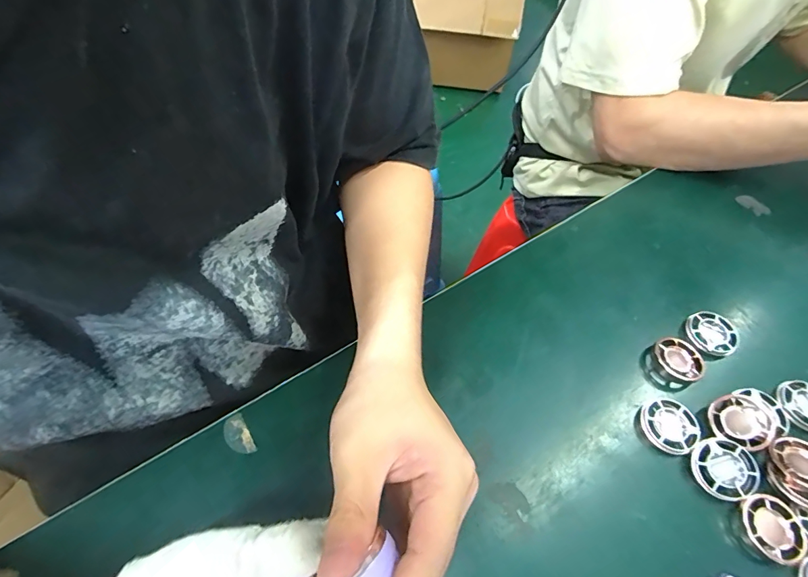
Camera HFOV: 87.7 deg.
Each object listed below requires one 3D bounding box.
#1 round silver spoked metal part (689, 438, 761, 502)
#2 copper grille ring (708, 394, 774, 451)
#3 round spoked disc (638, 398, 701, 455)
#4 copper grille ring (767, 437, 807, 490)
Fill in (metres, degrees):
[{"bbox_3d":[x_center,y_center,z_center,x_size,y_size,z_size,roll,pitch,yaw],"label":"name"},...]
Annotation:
[{"bbox_3d":[0.220,0.124,0.289,0.040,0.005,0.037,3,69,9],"label":"round silver spoked metal part"},{"bbox_3d":[0.244,0.097,0.306,0.042,0.007,0.038,-9,58,-9],"label":"copper grille ring"},{"bbox_3d":[0.195,0.102,0.312,0.037,0.012,0.038,2,57,-3],"label":"round spoked disc"},{"bbox_3d":[0.272,0.120,0.287,0.037,0.011,0.037,-3,44,3],"label":"copper grille ring"}]

